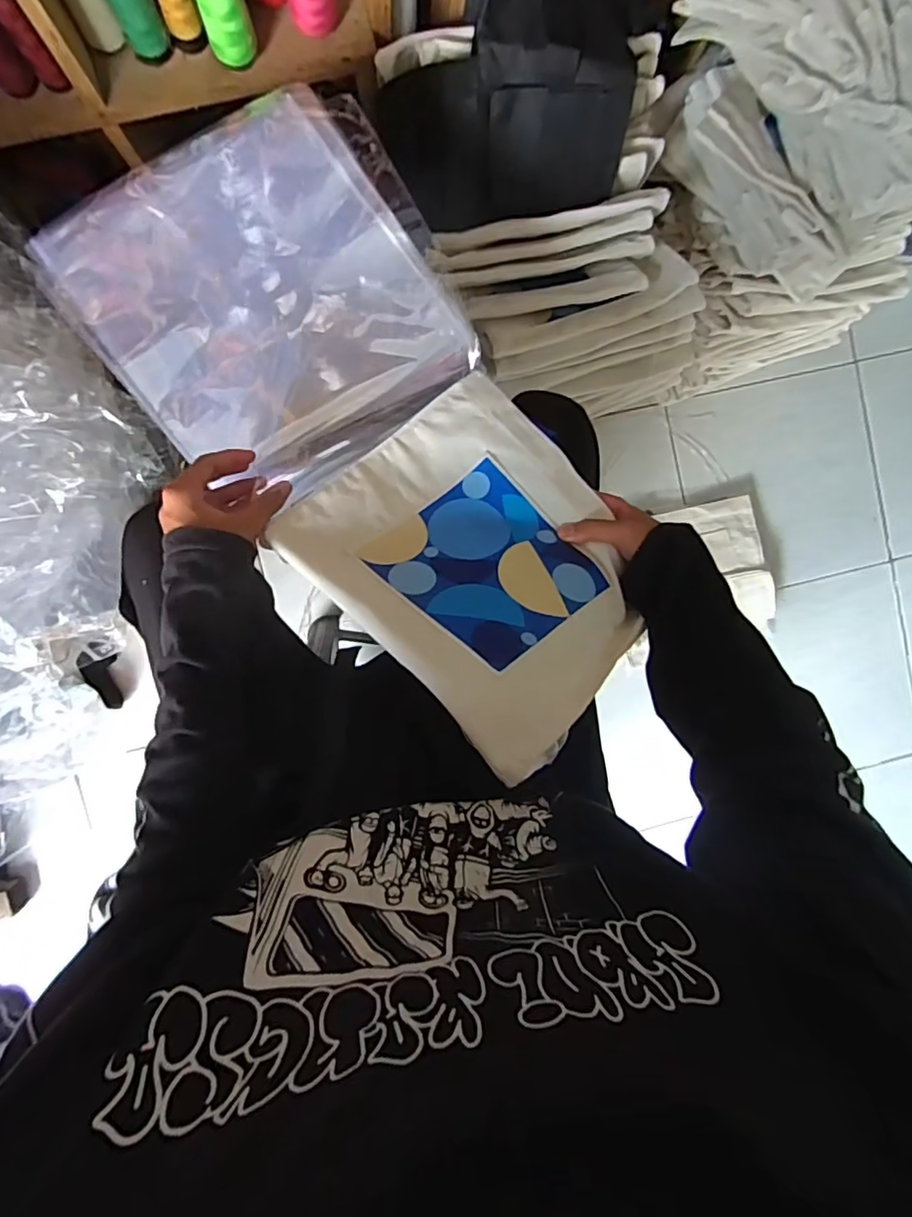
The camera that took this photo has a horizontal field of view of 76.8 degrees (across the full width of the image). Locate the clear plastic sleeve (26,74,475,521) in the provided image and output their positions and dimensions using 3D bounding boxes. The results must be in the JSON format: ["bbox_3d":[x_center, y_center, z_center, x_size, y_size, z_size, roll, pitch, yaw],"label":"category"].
[{"bbox_3d":[-0.168,-0.289,0.537,0.305,0.027,0.306,-34,98,-1],"label":"clear plastic sleeve"}]

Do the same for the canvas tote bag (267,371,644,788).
[{"bbox_3d":[0.022,-0.049,0.454,0.275,0.056,0.233,42,61,19],"label":"canvas tote bag"}]

